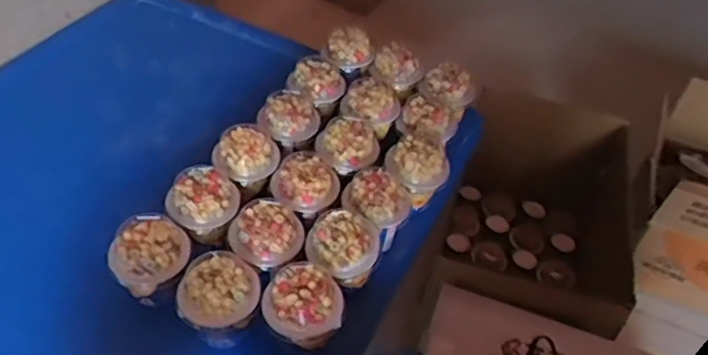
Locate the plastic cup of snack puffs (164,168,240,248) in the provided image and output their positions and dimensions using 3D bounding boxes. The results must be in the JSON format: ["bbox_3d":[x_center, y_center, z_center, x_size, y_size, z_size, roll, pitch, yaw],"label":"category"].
[{"bbox_3d":[-0.147,0.039,0.610,0.065,0.078,0.063,3,46,-3],"label":"plastic cup of snack puffs"}]

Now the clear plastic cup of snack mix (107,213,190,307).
[{"bbox_3d":[-0.183,0.083,0.559,0.065,0.076,0.062,3,46,-3],"label":"clear plastic cup of snack mix"}]

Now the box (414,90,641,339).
[{"bbox_3d":[0.324,0.116,1.058,0.320,0.275,0.425,17,46,10],"label":"box"}]

